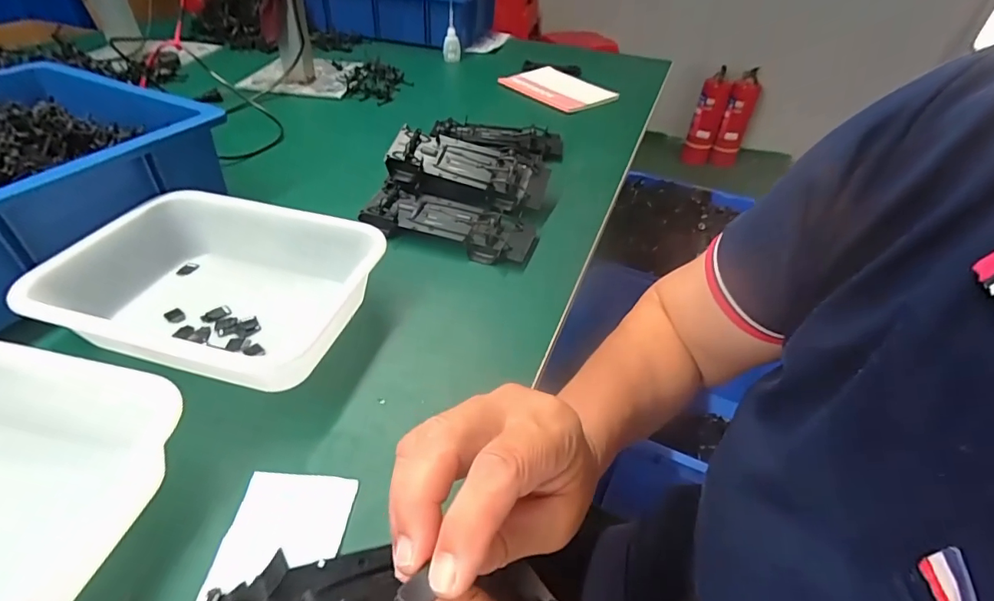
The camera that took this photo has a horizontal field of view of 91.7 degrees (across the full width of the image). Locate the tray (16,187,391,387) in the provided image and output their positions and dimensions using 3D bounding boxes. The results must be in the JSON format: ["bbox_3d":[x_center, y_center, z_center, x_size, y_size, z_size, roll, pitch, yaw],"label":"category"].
[{"bbox_3d":[-0.241,-0.010,0.423,0.252,0.066,0.184,12,42,9],"label":"tray"}]

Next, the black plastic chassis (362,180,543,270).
[{"bbox_3d":[-0.054,-0.091,0.549,0.199,0.027,0.078,16,43,14],"label":"black plastic chassis"}]

